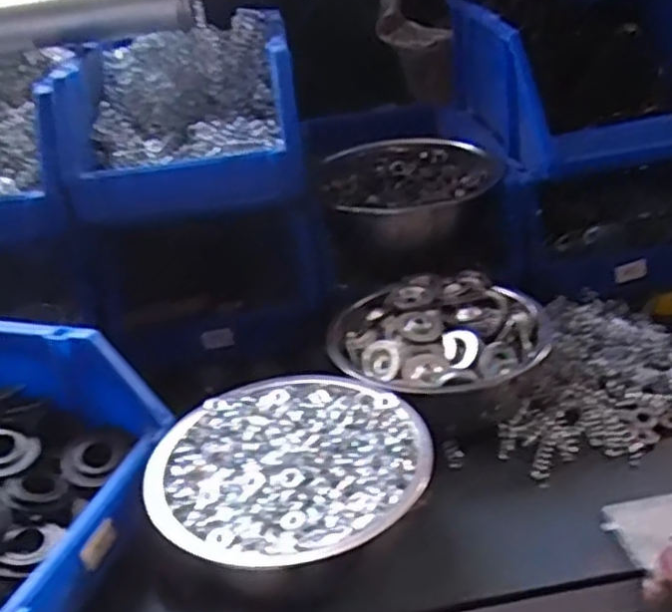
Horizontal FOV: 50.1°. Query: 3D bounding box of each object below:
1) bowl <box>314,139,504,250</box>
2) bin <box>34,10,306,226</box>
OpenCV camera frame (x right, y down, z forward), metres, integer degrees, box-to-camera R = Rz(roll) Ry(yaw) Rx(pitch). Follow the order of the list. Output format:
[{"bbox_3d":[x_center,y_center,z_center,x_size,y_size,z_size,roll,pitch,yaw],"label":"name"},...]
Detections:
[{"bbox_3d":[0.075,-0.116,0.759,0.174,0.074,0.179,-5,29,3],"label":"bowl"},{"bbox_3d":[-0.146,-0.177,0.678,0.207,0.125,0.214,-10,29,-5],"label":"bin"}]

